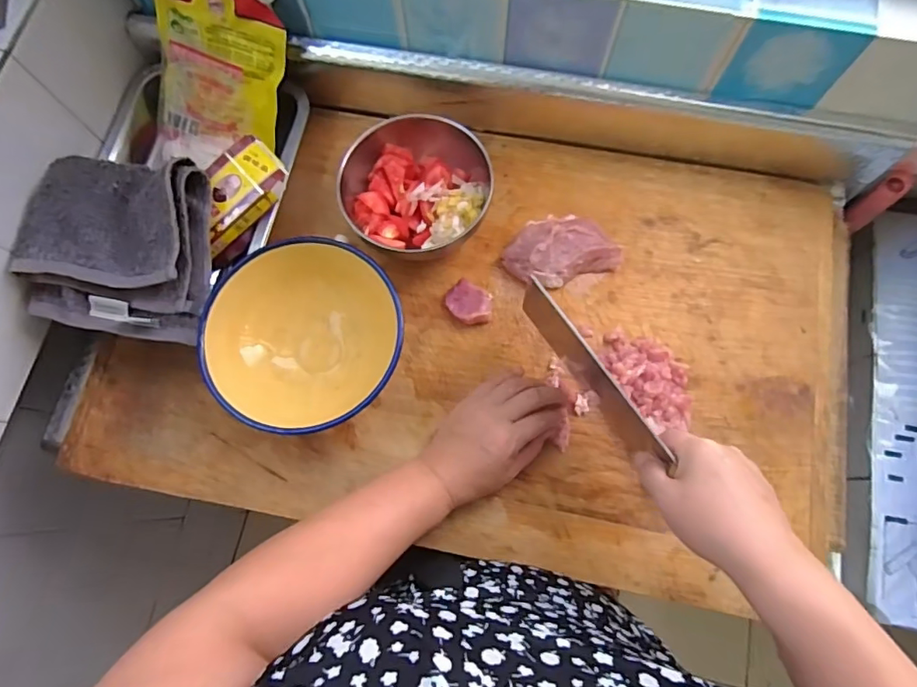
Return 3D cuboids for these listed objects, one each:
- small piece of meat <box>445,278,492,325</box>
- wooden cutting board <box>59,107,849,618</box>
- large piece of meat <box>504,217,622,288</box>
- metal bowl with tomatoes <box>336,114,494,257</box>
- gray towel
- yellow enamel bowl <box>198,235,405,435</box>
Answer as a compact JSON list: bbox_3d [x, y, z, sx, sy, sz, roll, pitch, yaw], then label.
[{"bbox_3d":[0.012,-0.039,0.530,0.047,0.014,0.040,27,77,8],"label":"small piece of meat"},{"bbox_3d":[0.024,-0.021,0.524,0.724,0.042,0.429,10,75,4],"label":"wooden cutting board"},{"bbox_3d":[0.103,-0.095,0.529,0.111,0.036,0.065,-18,75,-4],"label":"large piece of meat"},{"bbox_3d":[-0.042,-0.166,0.541,0.146,0.060,0.163,-2,74,1],"label":"metal bowl with tomatoes"},{"bbox_3d":[-0.310,-0.094,0.478,0.167,0.052,0.162,7,75,3],"label":"gray towel"},{"bbox_3d":[-0.142,-0.011,0.497,0.169,0.076,0.170,0,74,1],"label":"yellow enamel bowl"}]

